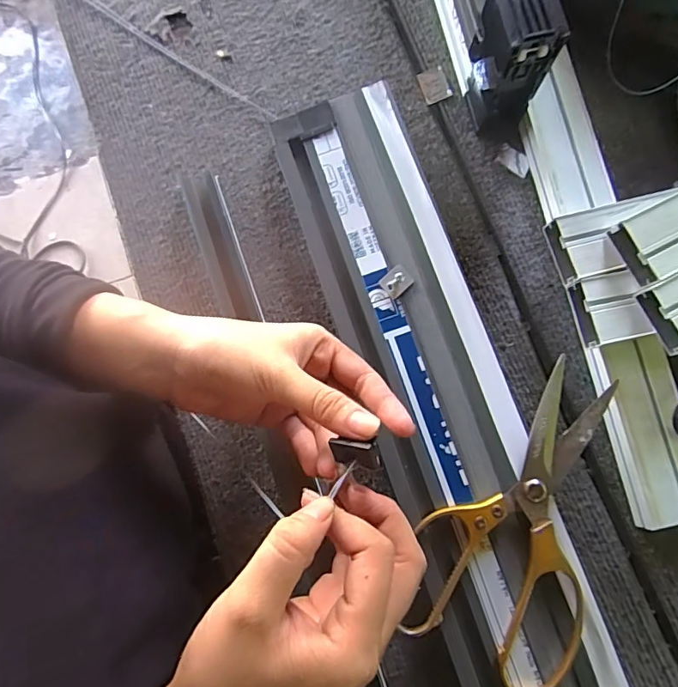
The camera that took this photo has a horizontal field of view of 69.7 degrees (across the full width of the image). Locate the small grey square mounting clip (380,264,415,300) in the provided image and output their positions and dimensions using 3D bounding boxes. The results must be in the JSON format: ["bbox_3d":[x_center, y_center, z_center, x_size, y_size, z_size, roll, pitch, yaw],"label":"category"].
[{"bbox_3d":[0.039,-0.042,0.329,0.019,0.007,0.017,-41,82,-7],"label":"small grey square mounting clip"}]

